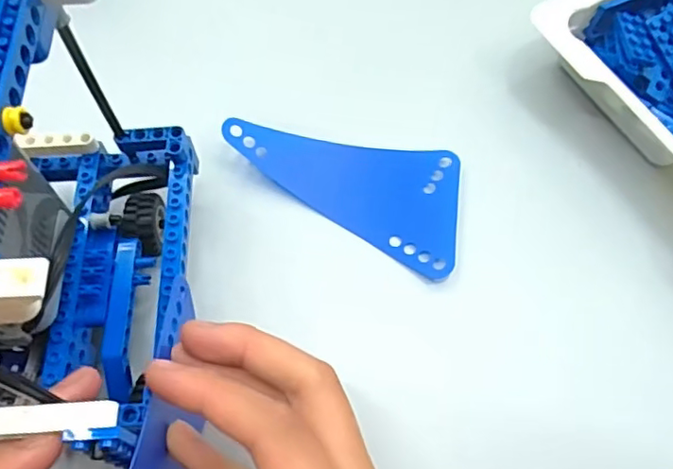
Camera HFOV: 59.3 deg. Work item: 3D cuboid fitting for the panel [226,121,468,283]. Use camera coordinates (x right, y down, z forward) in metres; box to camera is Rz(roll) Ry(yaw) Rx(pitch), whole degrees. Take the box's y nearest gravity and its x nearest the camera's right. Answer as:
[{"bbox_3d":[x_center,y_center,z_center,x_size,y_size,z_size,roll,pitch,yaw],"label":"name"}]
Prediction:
[{"bbox_3d":[0.001,-0.018,0.290,0.116,0.010,0.068,6,72,4],"label":"panel"}]

